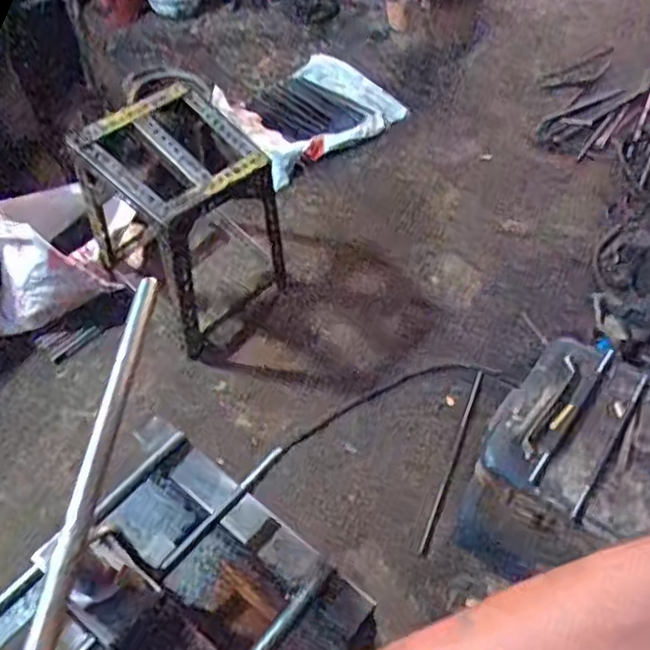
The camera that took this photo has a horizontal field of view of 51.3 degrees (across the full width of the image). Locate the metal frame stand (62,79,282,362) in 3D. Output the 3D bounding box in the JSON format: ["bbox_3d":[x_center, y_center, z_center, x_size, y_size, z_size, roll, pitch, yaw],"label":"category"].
[{"bbox_3d":[-0.318,-0.234,1.482,0.408,0.555,0.303,34,62,22],"label":"metal frame stand"}]

